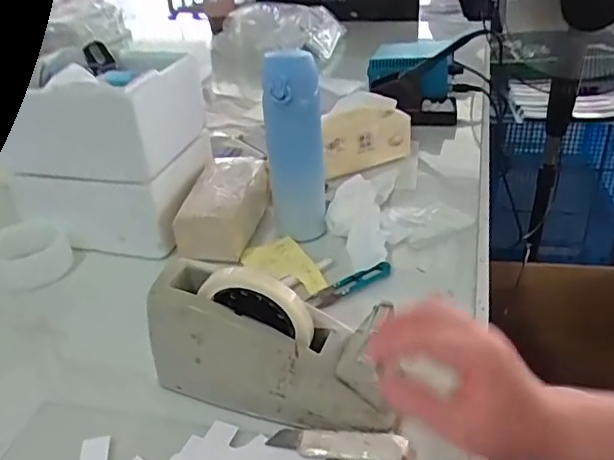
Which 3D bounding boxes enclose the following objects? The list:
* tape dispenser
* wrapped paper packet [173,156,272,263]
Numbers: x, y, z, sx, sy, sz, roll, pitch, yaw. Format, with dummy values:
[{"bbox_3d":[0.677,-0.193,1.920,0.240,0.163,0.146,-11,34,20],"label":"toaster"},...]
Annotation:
[{"bbox_3d":[-0.029,0.086,0.469,0.198,0.121,0.065,9,35,19],"label":"tape dispenser"},{"bbox_3d":[-0.095,-0.030,0.708,0.086,0.067,0.142,5,34,13],"label":"wrapped paper packet"}]

